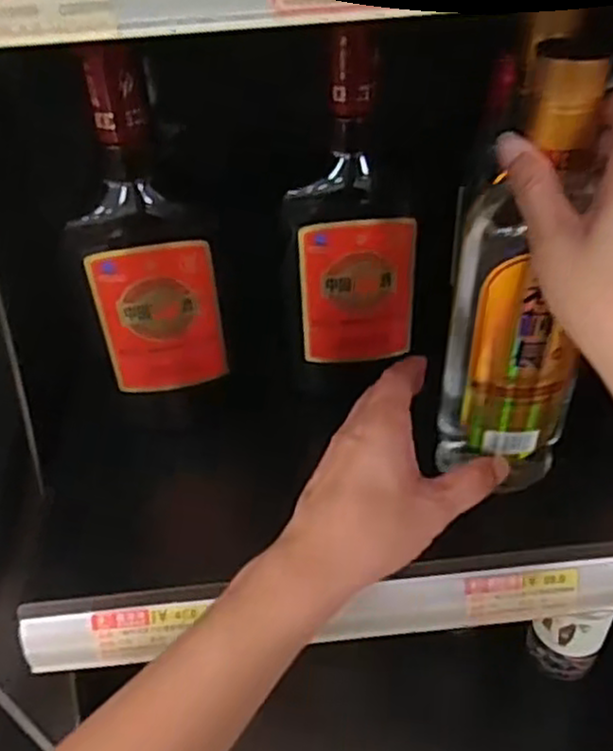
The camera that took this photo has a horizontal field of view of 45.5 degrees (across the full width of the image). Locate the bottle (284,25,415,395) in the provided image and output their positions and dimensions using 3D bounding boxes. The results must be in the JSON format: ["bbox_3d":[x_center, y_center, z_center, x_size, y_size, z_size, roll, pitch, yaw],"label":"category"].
[{"bbox_3d":[0.030,-0.103,0.468,0.082,0.212,0.068,-2,41,1],"label":"bottle"}]

